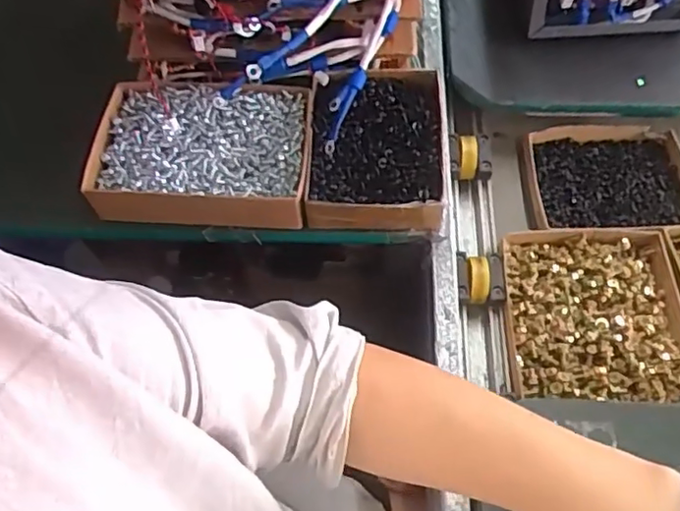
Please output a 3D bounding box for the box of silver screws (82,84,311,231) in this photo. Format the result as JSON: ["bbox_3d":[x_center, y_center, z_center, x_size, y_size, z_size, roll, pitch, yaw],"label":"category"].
[{"bbox_3d":[-0.139,-0.103,0.618,0.214,0.052,0.141,1,61,5],"label":"box of silver screws"}]

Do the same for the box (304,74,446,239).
[{"bbox_3d":[0.038,-0.110,0.613,0.131,0.051,0.171,1,61,5],"label":"box"}]

